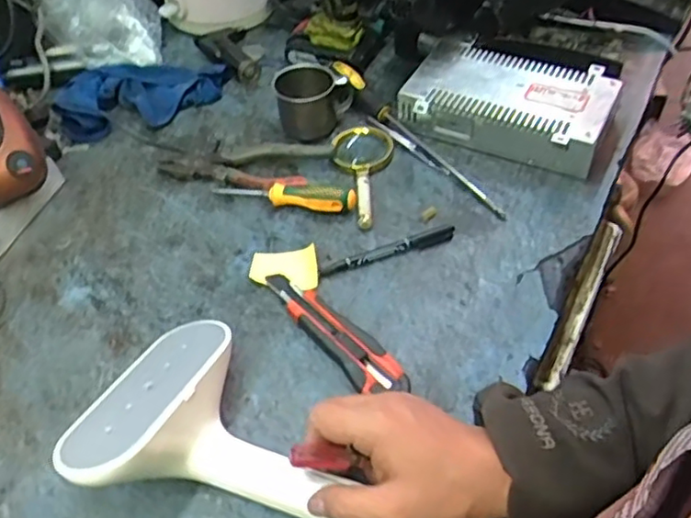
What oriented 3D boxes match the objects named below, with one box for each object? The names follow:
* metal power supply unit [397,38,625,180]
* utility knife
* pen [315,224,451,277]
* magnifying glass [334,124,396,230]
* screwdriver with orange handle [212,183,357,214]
[{"bbox_3d":[0.185,-0.178,0.736,0.217,0.050,0.144,22,55,22],"label":"metal power supply unit"},{"bbox_3d":[-0.010,0.060,0.570,0.041,0.018,0.165,-32,54,-21],"label":"utility knife"},{"bbox_3d":[0.041,-0.007,0.625,0.134,0.008,0.017,-19,51,-11],"label":"pen"},{"bbox_3d":[0.018,-0.093,0.698,0.063,0.015,0.157,0,50,5],"label":"magnifying glass"},{"bbox_3d":[-0.064,-0.070,0.672,0.152,0.032,0.023,11,52,14],"label":"screwdriver with orange handle"}]

